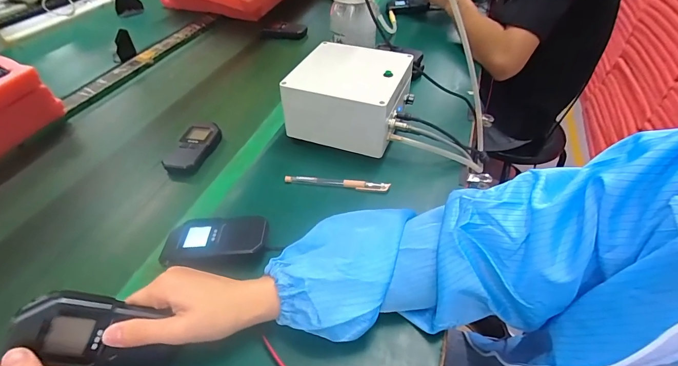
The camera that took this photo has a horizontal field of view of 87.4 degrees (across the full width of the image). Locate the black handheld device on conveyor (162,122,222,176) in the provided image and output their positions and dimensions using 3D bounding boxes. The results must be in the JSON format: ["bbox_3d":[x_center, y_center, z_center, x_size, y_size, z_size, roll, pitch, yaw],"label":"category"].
[{"bbox_3d":[-0.232,-0.056,0.570,0.058,0.023,0.106,10,45,10],"label":"black handheld device on conveyor"}]

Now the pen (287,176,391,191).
[{"bbox_3d":[-0.003,-0.001,0.508,0.148,0.013,0.014,7,44,7],"label":"pen"}]

